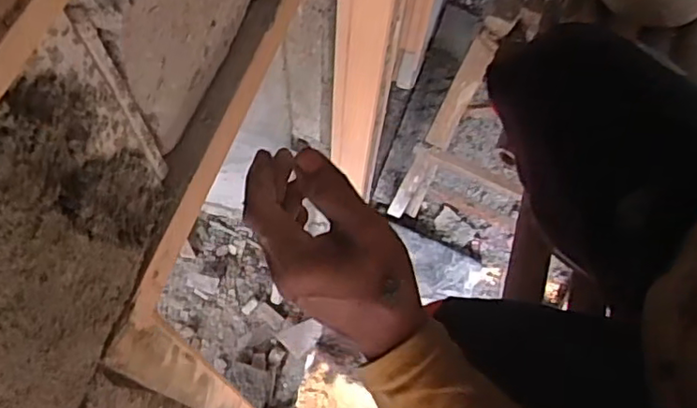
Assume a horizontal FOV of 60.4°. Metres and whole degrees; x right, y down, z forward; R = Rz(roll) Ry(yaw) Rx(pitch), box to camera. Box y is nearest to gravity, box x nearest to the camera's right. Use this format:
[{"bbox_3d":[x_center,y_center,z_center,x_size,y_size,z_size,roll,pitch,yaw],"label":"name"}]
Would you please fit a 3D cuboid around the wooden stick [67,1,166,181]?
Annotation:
[{"bbox_3d":[-0.126,-0.055,0.342,0.011,0.156,0.011,-27,70,-14],"label":"wooden stick"}]

